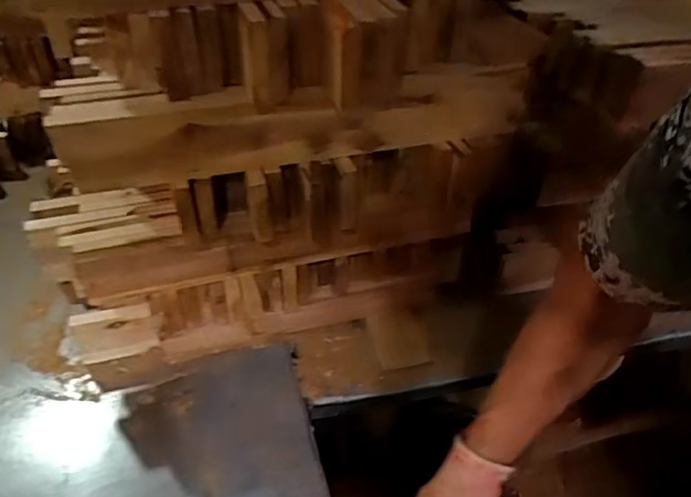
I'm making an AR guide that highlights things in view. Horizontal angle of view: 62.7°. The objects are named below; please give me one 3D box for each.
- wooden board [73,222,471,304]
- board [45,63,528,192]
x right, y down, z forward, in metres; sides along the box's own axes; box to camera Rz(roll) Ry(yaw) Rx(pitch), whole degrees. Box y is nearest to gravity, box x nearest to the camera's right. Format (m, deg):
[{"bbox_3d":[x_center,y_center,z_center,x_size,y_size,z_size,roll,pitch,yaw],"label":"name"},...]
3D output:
[{"bbox_3d":[-0.071,-0.002,0.679,0.462,0.072,0.024,-10,42,-15],"label":"wooden board"},{"bbox_3d":[-0.030,-0.127,0.587,0.485,0.077,0.024,-11,42,-16],"label":"board"}]

